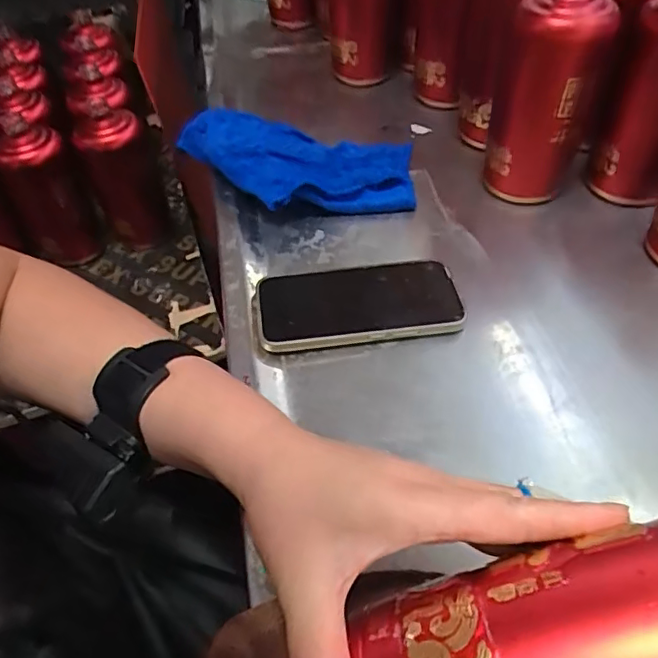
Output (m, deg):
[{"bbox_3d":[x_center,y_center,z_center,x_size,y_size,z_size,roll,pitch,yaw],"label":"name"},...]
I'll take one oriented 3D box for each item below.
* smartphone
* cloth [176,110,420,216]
[{"bbox_3d":[0.022,-0.021,0.437,0.151,0.016,0.075,-8,51,0],"label":"smartphone"},{"bbox_3d":[-0.036,-0.156,0.536,0.229,0.051,0.133,-1,51,6],"label":"cloth"}]

